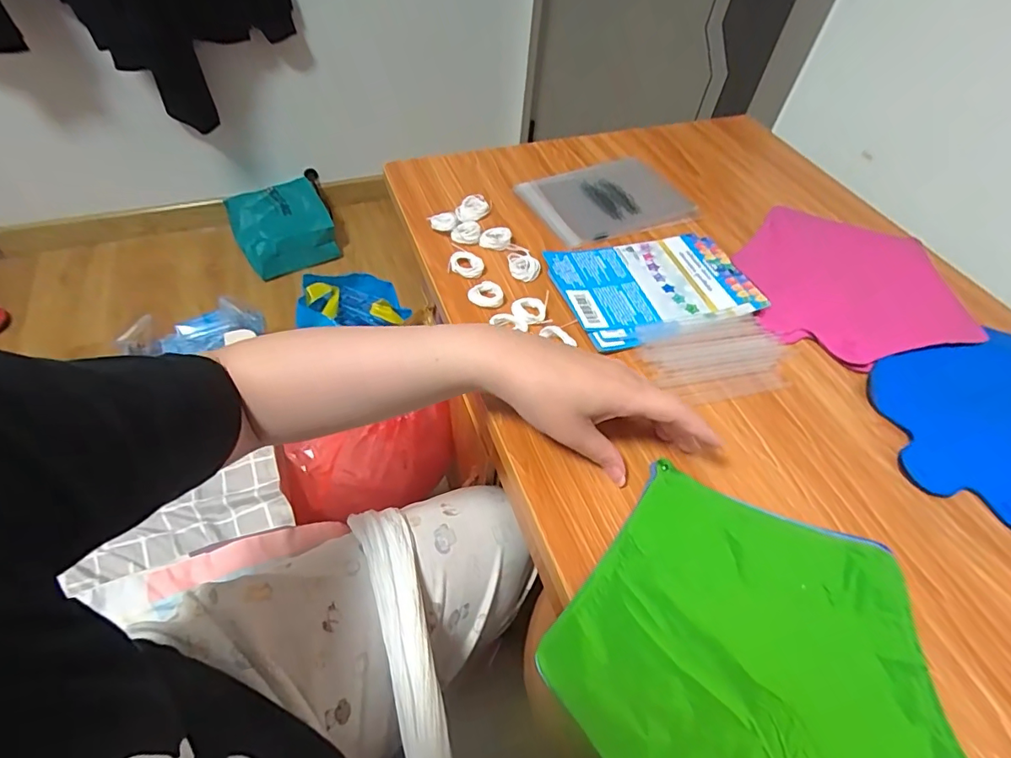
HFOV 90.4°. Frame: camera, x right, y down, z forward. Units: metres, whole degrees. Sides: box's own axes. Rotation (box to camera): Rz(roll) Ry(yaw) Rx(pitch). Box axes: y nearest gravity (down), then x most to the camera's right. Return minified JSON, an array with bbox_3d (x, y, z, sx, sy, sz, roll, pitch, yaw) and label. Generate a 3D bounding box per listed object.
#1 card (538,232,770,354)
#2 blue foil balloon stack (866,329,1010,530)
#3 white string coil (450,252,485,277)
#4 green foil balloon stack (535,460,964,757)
[{"bbox_3d":[0.147,-0.097,0.497,0.194,0.007,0.128,-15,55,-17],"label":"card"},{"bbox_3d":[0.431,0.039,0.418,0.246,0.006,0.172,-7,54,-11],"label":"blue foil balloon stack"},{"bbox_3d":[-0.037,-0.113,0.494,0.035,0.009,0.023,20,53,10],"label":"white string coil"},{"bbox_3d":[0.152,0.174,0.293,0.222,0.013,0.224,34,57,19],"label":"green foil balloon stack"}]

